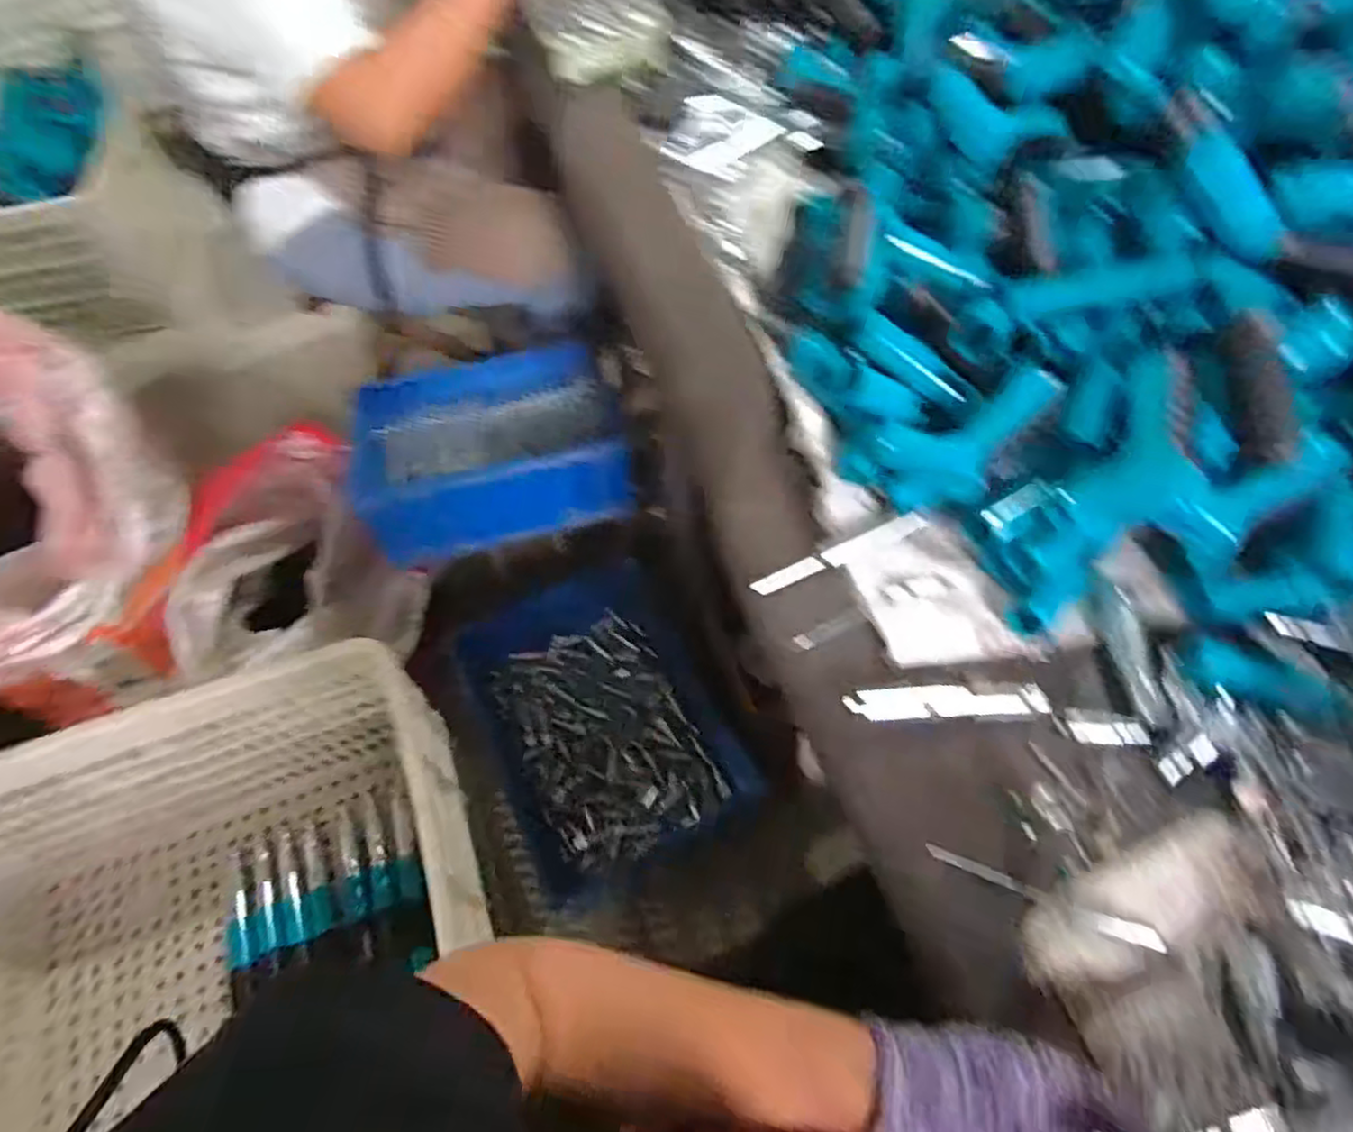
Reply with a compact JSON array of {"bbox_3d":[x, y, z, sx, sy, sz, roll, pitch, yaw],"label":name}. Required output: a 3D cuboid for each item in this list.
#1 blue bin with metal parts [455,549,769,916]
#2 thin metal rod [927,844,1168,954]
[{"bbox_3d":[-0.118,0.228,1.039,0.339,0.111,0.451,-21,63,-12],"label":"blue bin with metal parts"},{"bbox_3d":[0.219,0.198,0.416,0.133,0.009,0.011,19,63,10],"label":"thin metal rod"}]

